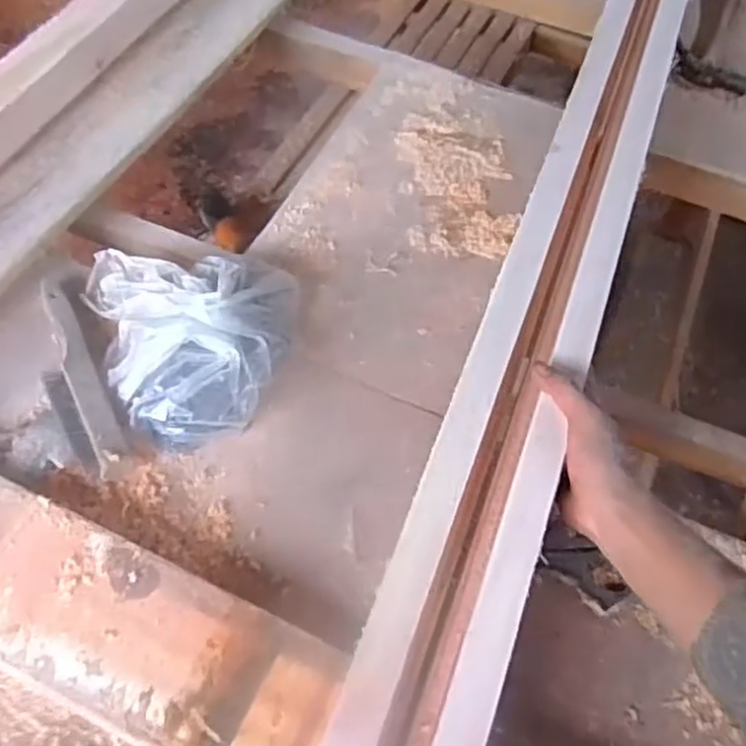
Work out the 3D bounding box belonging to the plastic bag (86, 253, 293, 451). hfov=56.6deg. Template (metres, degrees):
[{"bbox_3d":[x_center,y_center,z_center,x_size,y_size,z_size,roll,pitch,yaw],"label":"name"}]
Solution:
[{"bbox_3d":[-0.193,-0.038,0.692,0.224,0.077,0.226,3,59,-3],"label":"plastic bag"}]

